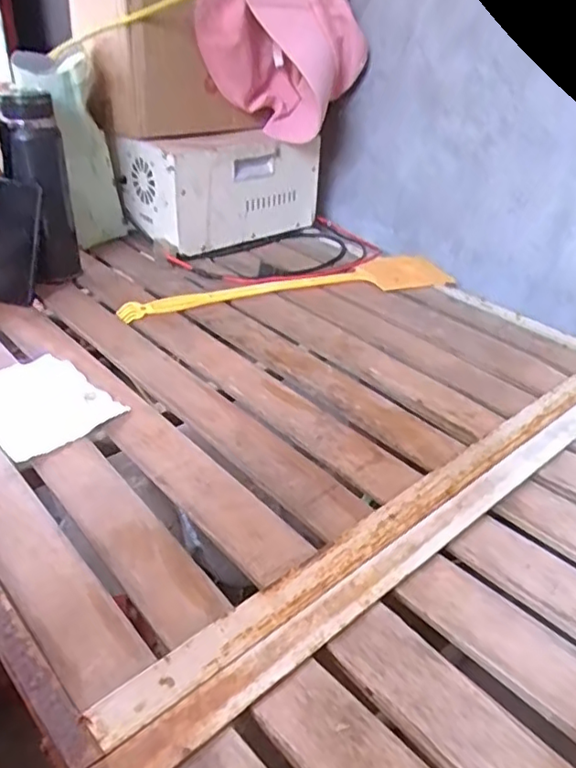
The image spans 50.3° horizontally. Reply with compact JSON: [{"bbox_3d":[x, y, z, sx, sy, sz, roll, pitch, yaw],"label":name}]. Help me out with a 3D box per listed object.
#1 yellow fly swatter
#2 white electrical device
[{"bbox_3d":[0.009,-0.157,0.950,0.528,0.023,0.126,-11,34,-18],"label":"yellow fly swatter"},{"bbox_3d":[-0.118,-0.342,1.088,0.306,0.186,0.175,-24,43,-35],"label":"white electrical device"}]

